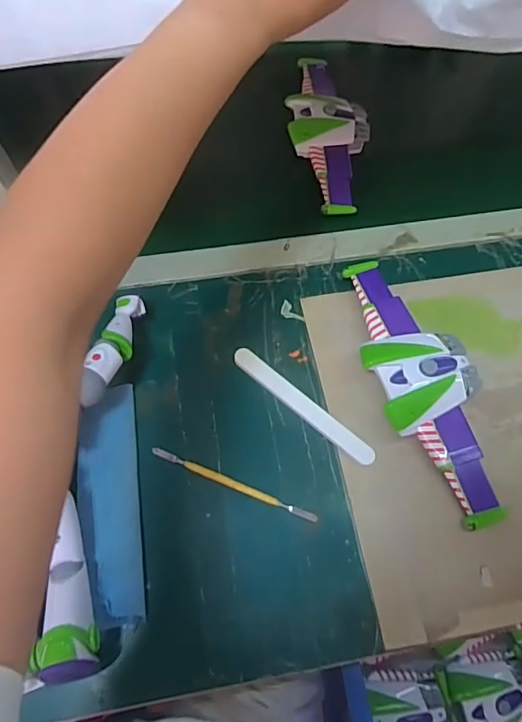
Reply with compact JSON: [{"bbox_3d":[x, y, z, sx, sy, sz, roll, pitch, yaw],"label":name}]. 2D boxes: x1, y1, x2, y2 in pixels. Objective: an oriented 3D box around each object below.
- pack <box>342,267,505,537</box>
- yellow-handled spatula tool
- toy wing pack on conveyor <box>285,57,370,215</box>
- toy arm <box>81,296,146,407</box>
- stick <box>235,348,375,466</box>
[{"bbox_3d":[0.164,0.016,0.478,0.105,0.043,0.290,-14,68,-7],"label":"pack"},{"bbox_3d":[-0.027,0.118,0.450,0.167,0.004,0.008,21,68,8],"label":"yellow-handled spatula tool"},{"bbox_3d":[0.092,-0.329,0.639,0.109,0.042,0.314,-4,67,-3],"label":"toy wing pack on conveyor"},{"bbox_3d":[-0.141,-0.015,0.448,0.034,0.024,0.133,7,48,2],"label":"toy arm"},{"bbox_3d":[0.043,0.044,0.484,0.174,0.007,0.023,39,72,14],"label":"stick"}]

